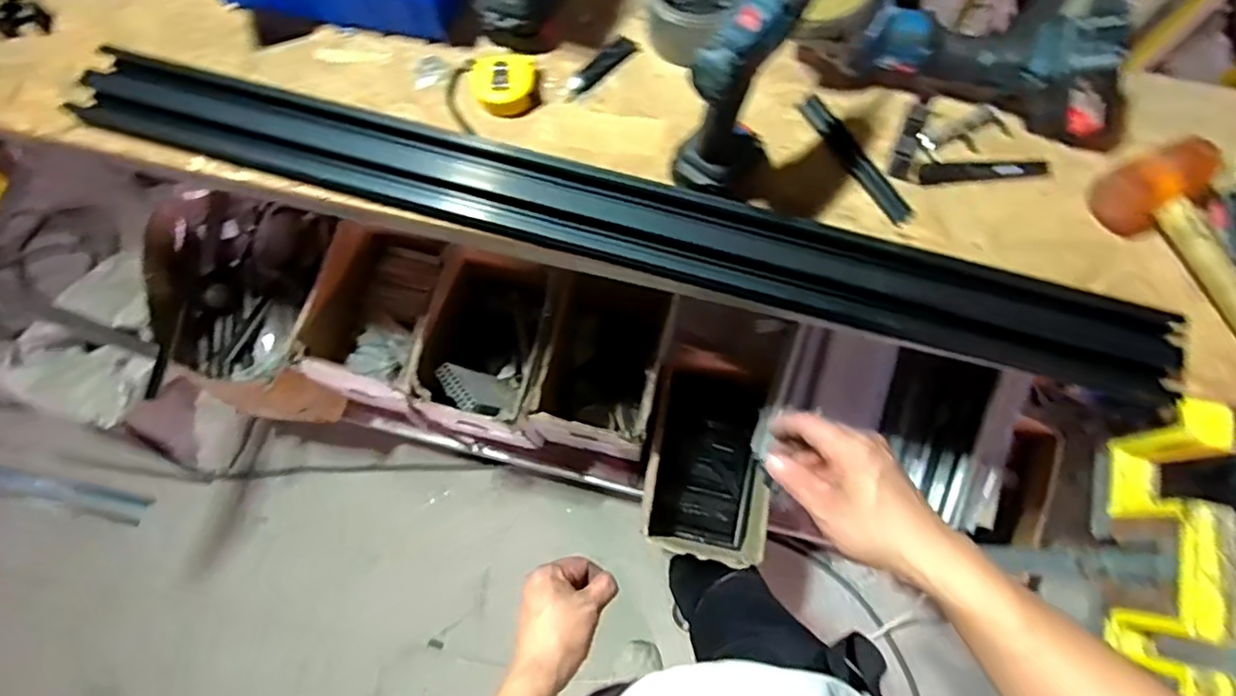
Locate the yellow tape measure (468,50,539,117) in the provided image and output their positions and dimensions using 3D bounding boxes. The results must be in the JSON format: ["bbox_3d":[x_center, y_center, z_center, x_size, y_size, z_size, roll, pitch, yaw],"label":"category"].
[{"bbox_3d":[-0.127,-0.297,0.708,0.076,0.027,0.070,0,75,-1],"label":"yellow tape measure"}]

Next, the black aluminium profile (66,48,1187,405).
[{"bbox_3d":[-0.023,-0.147,0.665,1.160,0.052,0.105,16,75,4],"label":"black aluminium profile"}]

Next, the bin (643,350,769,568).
[{"bbox_3d":[0.165,0.211,1.204,0.218,0.196,0.362,6,75,1],"label":"bin"}]

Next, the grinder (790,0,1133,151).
[{"bbox_3d":[0.366,-0.319,0.662,0.381,0.112,0.103,16,75,4],"label":"grinder"}]

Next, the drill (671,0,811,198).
[{"bbox_3d":[0.119,-0.243,0.594,0.088,0.214,0.145,23,75,5],"label":"drill"}]

